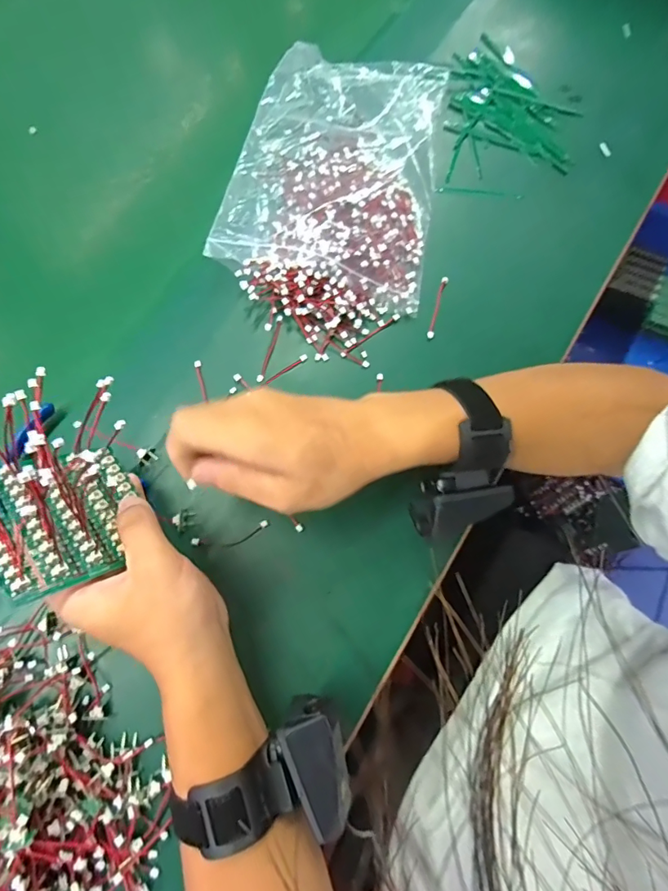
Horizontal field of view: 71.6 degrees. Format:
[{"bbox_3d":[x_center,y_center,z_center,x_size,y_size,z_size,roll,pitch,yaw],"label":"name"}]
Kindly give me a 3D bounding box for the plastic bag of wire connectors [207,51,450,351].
[{"bbox_3d":[0.002,-0.221,0.389,0.161,0.032,0.278,9,75,2],"label":"plastic bag of wire connectors"}]

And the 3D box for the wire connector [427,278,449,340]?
[{"bbox_3d":[0.085,-0.113,0.378,0.006,0.007,0.056,16,76,4],"label":"wire connector"}]

